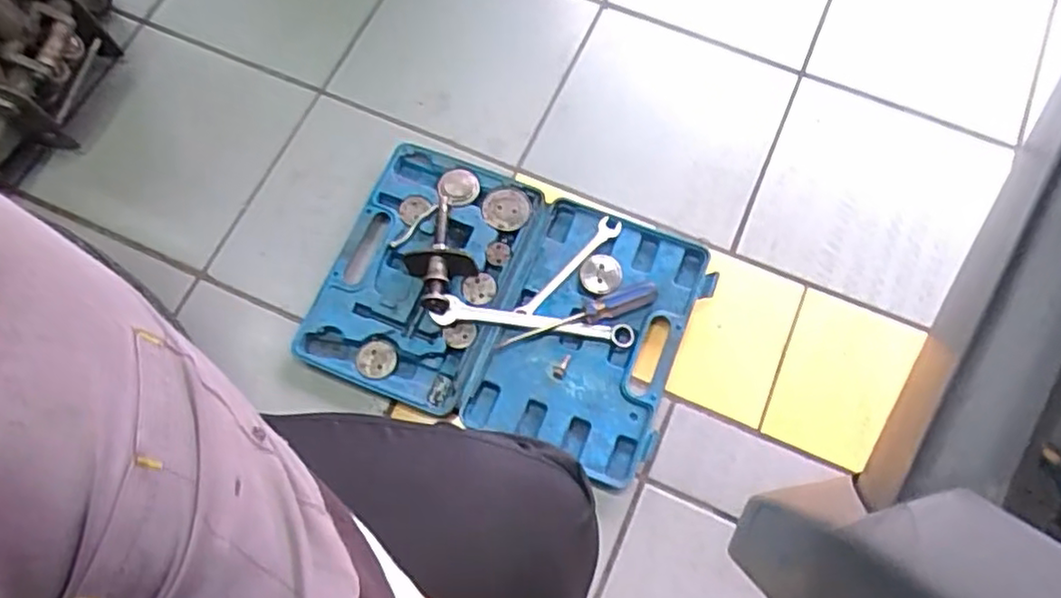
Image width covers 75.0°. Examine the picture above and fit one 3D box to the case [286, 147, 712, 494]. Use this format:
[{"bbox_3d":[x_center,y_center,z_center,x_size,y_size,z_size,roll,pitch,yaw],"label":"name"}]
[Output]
[{"bbox_3d":[-0.034,0.002,0.853,0.443,0.060,0.319,21,72,8],"label":"case"}]

